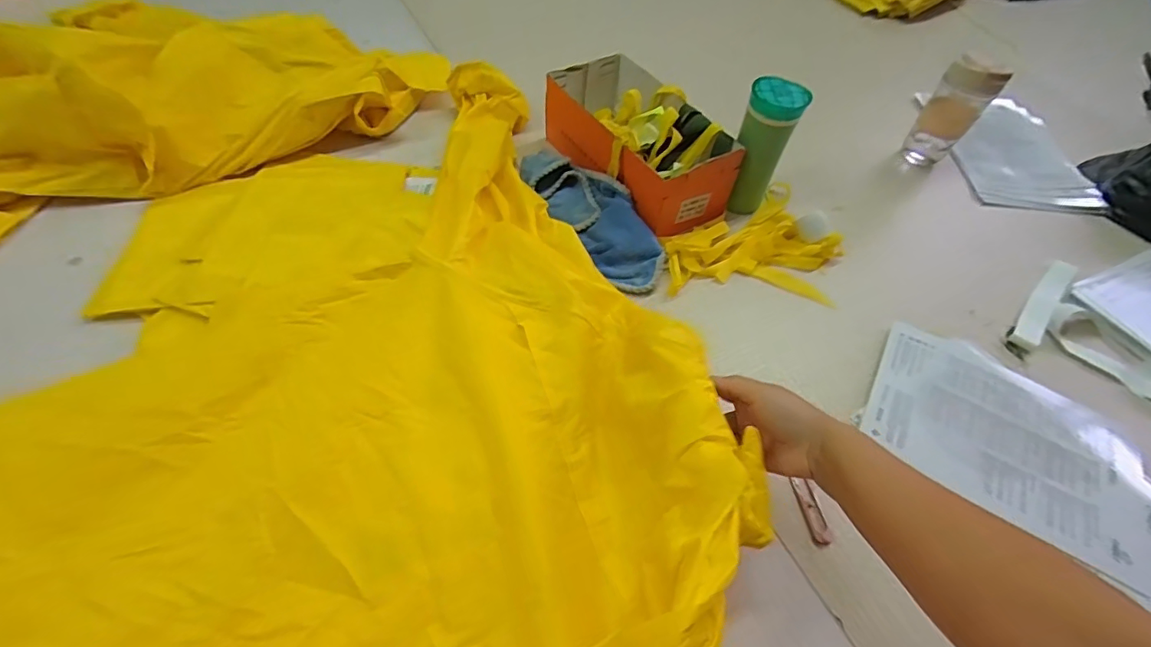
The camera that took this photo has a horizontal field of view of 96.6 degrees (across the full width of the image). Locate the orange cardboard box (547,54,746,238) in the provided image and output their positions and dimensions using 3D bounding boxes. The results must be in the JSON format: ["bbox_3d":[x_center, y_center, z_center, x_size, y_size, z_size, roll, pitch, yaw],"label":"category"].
[{"bbox_3d":[0.096,-0.279,0.778,0.163,0.100,0.311,-23,60,-20],"label":"orange cardboard box"}]

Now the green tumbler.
[{"bbox_3d":[0.263,-0.253,0.733,0.073,0.172,0.071,3,54,-4],"label":"green tumbler"}]

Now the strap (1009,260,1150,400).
[{"bbox_3d":[0.698,0.030,0.661,0.231,0.036,0.158,34,58,18],"label":"strap"}]

